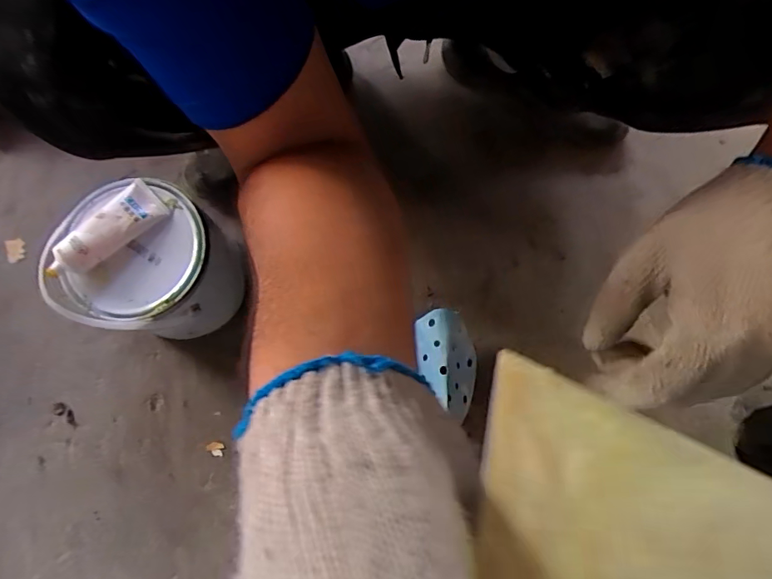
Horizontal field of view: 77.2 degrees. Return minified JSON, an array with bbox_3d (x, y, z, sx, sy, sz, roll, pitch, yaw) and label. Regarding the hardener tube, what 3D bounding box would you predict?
[{"bbox_3d":[-0.302,-0.058,0.518,0.051,0.019,0.134,44,82,8],"label":"hardener tube"}]

